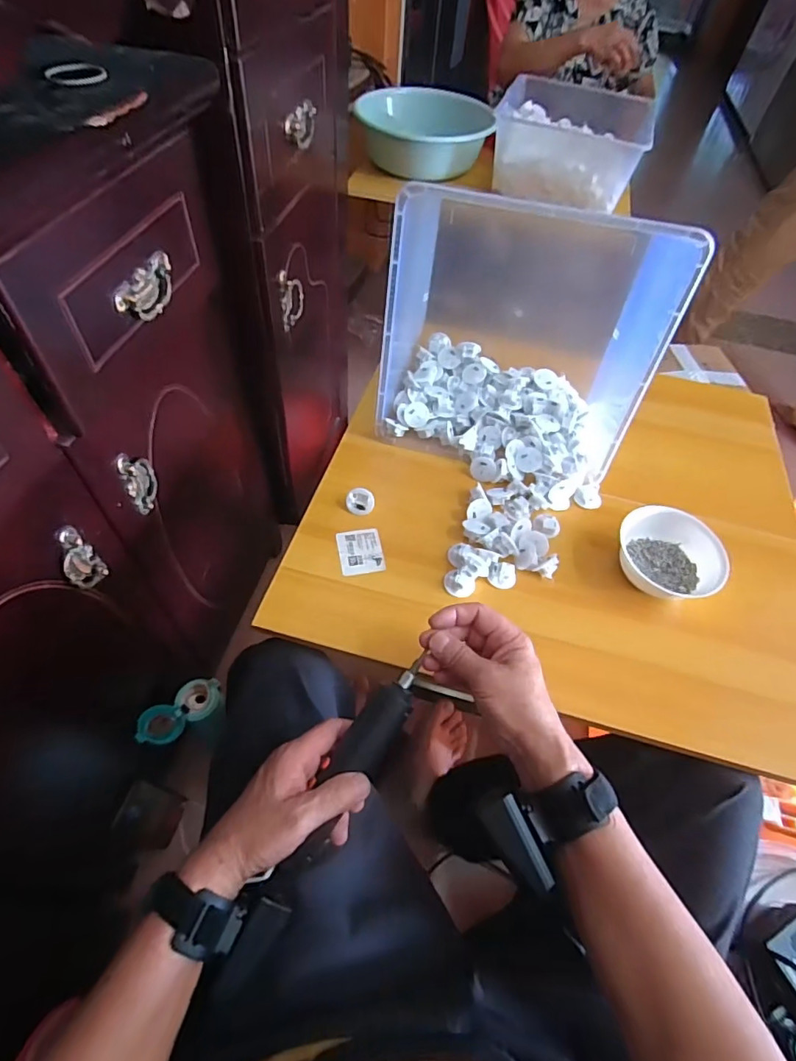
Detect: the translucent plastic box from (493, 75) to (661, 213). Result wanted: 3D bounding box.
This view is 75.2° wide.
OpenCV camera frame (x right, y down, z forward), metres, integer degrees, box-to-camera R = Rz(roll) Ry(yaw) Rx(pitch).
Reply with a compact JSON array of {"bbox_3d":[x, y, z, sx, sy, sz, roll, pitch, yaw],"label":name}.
[{"bbox_3d":[0.352,-0.797,1.048,0.282,0.118,0.349,20,55,9],"label":"translucent plastic box"}]

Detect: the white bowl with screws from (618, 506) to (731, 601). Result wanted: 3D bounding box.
[{"bbox_3d":[0.320,0.021,0.606,0.104,0.056,0.110,3,54,-4],"label":"white bowl with screws"}]

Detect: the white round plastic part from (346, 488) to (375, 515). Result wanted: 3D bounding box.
[{"bbox_3d":[-0.046,-0.035,0.627,0.032,0.032,0.012,10,11,-5],"label":"white round plastic part"}]

